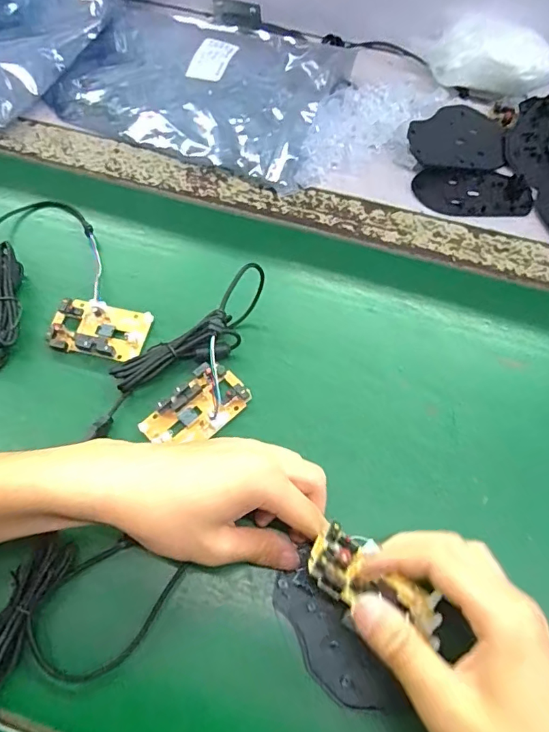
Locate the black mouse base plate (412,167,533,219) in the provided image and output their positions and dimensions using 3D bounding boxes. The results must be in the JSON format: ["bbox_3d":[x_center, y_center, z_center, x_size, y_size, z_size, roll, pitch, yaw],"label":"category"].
[{"bbox_3d":[0.188,-0.162,0.453,0.107,0.011,0.054,0,65,0],"label":"black mouse base plate"}]

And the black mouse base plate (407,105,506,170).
[{"bbox_3d":[0.181,-0.225,0.476,0.105,0.008,0.071,-4,75,-16],"label":"black mouse base plate"}]

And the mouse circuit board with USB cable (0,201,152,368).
[{"bbox_3d":[-0.211,-0.059,0.396,0.170,0.022,0.183,-24,67,-10],"label":"mouse circuit board with USB cable"}]

